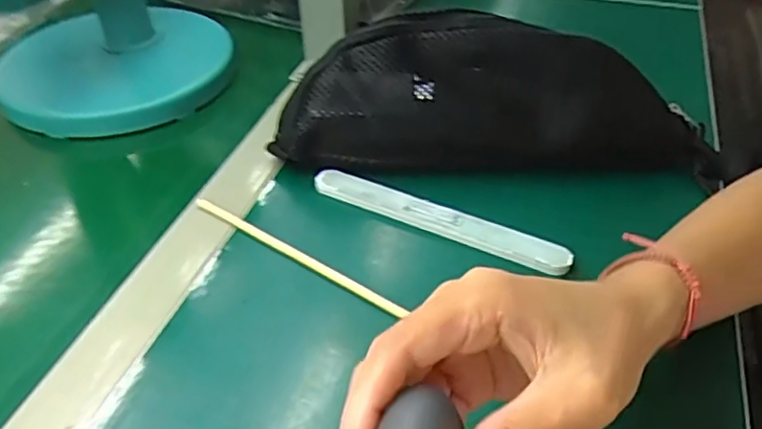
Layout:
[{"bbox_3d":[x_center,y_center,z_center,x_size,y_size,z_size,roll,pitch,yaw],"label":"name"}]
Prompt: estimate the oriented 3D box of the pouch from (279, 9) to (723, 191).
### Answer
[{"bbox_3d":[0.080,-0.080,0.438,0.303,0.091,0.071,1,42,3],"label":"pouch"}]

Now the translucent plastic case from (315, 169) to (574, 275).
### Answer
[{"bbox_3d":[0.035,0.002,0.404,0.174,0.011,0.019,20,45,22],"label":"translucent plastic case"}]

